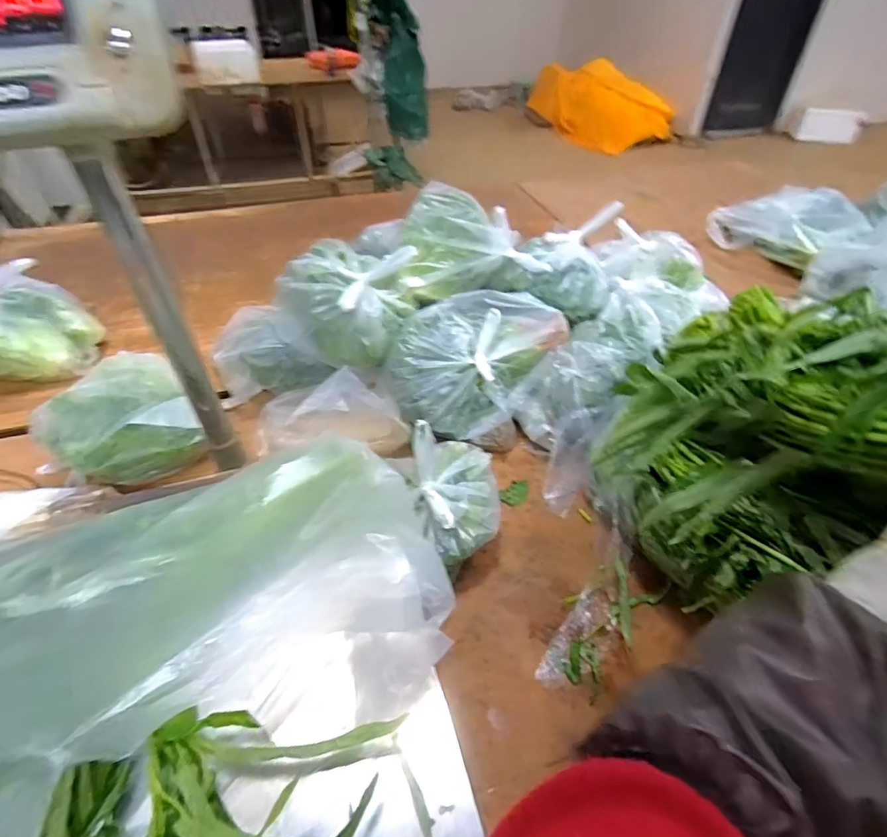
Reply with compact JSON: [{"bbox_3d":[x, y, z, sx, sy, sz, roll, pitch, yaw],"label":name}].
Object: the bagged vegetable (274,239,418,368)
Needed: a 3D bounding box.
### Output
[{"bbox_3d":[-0.174,-0.208,0.882,0.233,0.145,0.177,7,43,5],"label":"bagged vegetable"}]

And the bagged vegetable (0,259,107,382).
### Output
[{"bbox_3d":[-0.803,-0.166,0.950,0.243,0.179,0.160,-31,52,-30],"label":"bagged vegetable"}]

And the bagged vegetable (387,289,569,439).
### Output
[{"bbox_3d":[0.048,-0.102,0.868,0.218,0.136,0.273,33,51,29],"label":"bagged vegetable"}]

